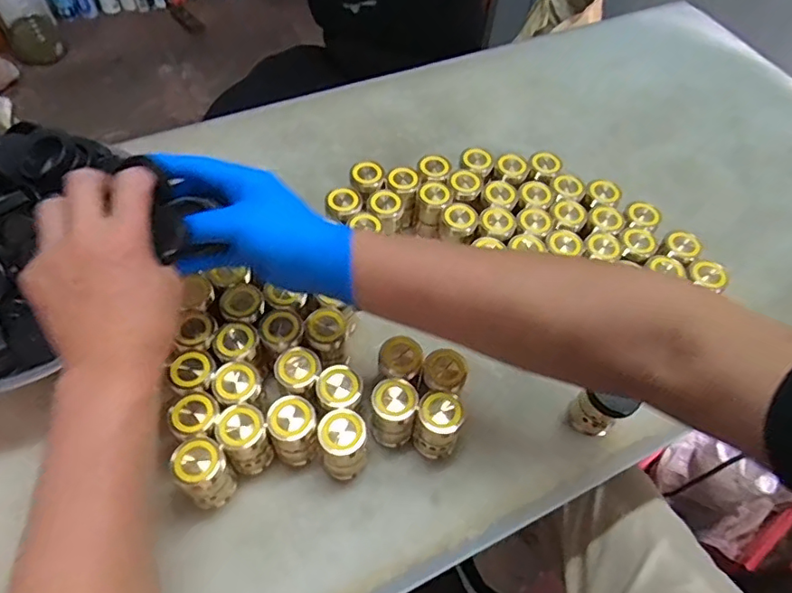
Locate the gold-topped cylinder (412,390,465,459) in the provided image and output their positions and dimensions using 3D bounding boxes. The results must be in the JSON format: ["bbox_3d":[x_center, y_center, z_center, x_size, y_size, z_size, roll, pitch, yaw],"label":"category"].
[{"bbox_3d":[0.036,0.113,0.464,0.039,0.073,0.042,14,55,5],"label":"gold-topped cylinder"}]

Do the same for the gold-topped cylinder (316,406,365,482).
[{"bbox_3d":[-0.044,0.126,0.455,0.036,0.074,0.035,2,55,-3],"label":"gold-topped cylinder"}]

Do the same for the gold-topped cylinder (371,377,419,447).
[{"bbox_3d":[-0.002,0.101,0.473,0.040,0.060,0.041,1,55,-4],"label":"gold-topped cylinder"}]

